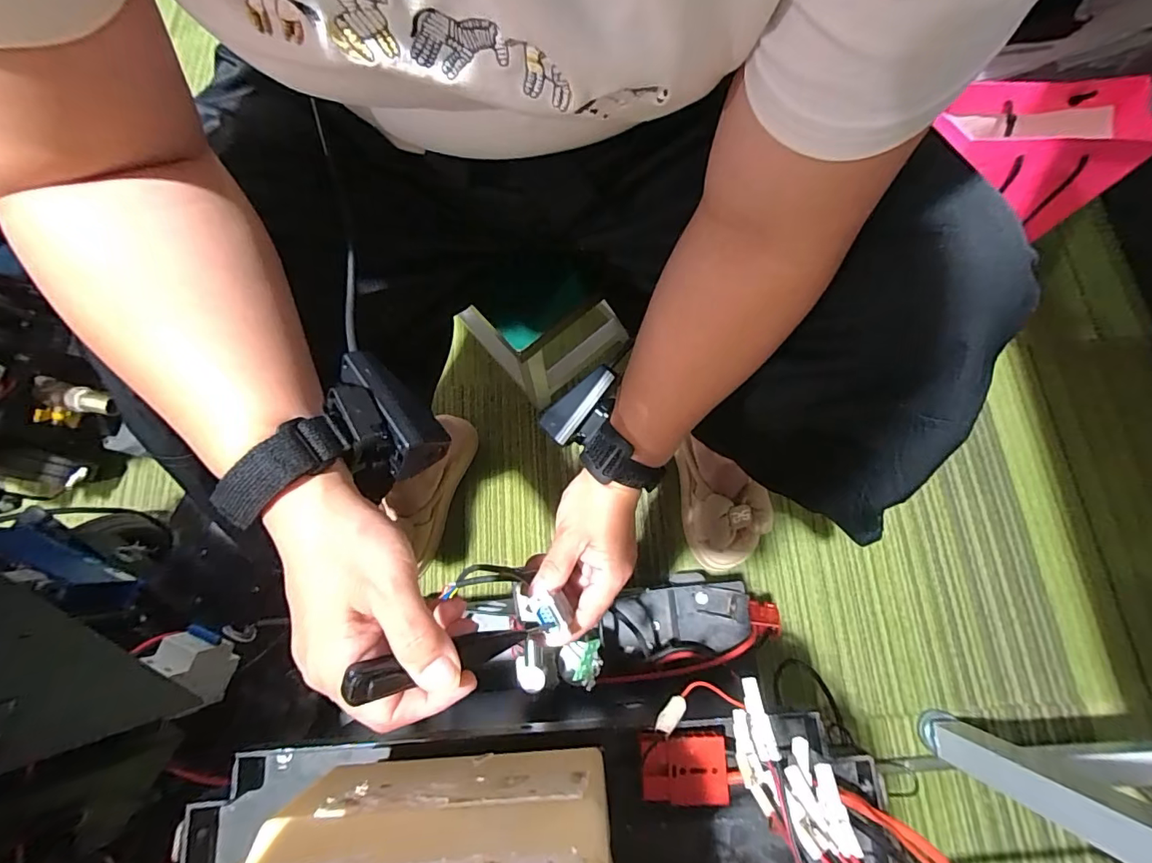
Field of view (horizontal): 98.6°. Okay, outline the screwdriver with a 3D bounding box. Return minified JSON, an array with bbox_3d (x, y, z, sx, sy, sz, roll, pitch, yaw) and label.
[{"bbox_3d":[-0.053,0.110,0.248,0.015,0.122,0.014,-21,71,32],"label":"screwdriver"}]

